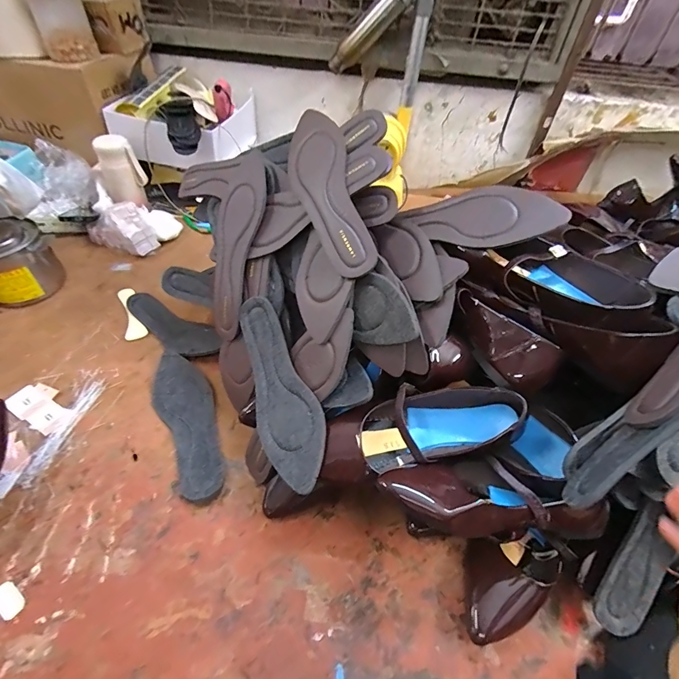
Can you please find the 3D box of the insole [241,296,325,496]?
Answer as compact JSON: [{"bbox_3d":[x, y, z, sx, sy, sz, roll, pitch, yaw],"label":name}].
[{"bbox_3d":[-0.081,0.063,0.462,0.081,0.025,0.249,-35,60,13],"label":"insole"}]

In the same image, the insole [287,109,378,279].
[{"bbox_3d":[-0.014,-0.188,0.474,0.077,0.017,0.241,-25,73,22],"label":"insole"}]

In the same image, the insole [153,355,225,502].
[{"bbox_3d":[-0.223,0.117,0.560,0.079,0.012,0.252,-22,53,-22],"label":"insole"}]

